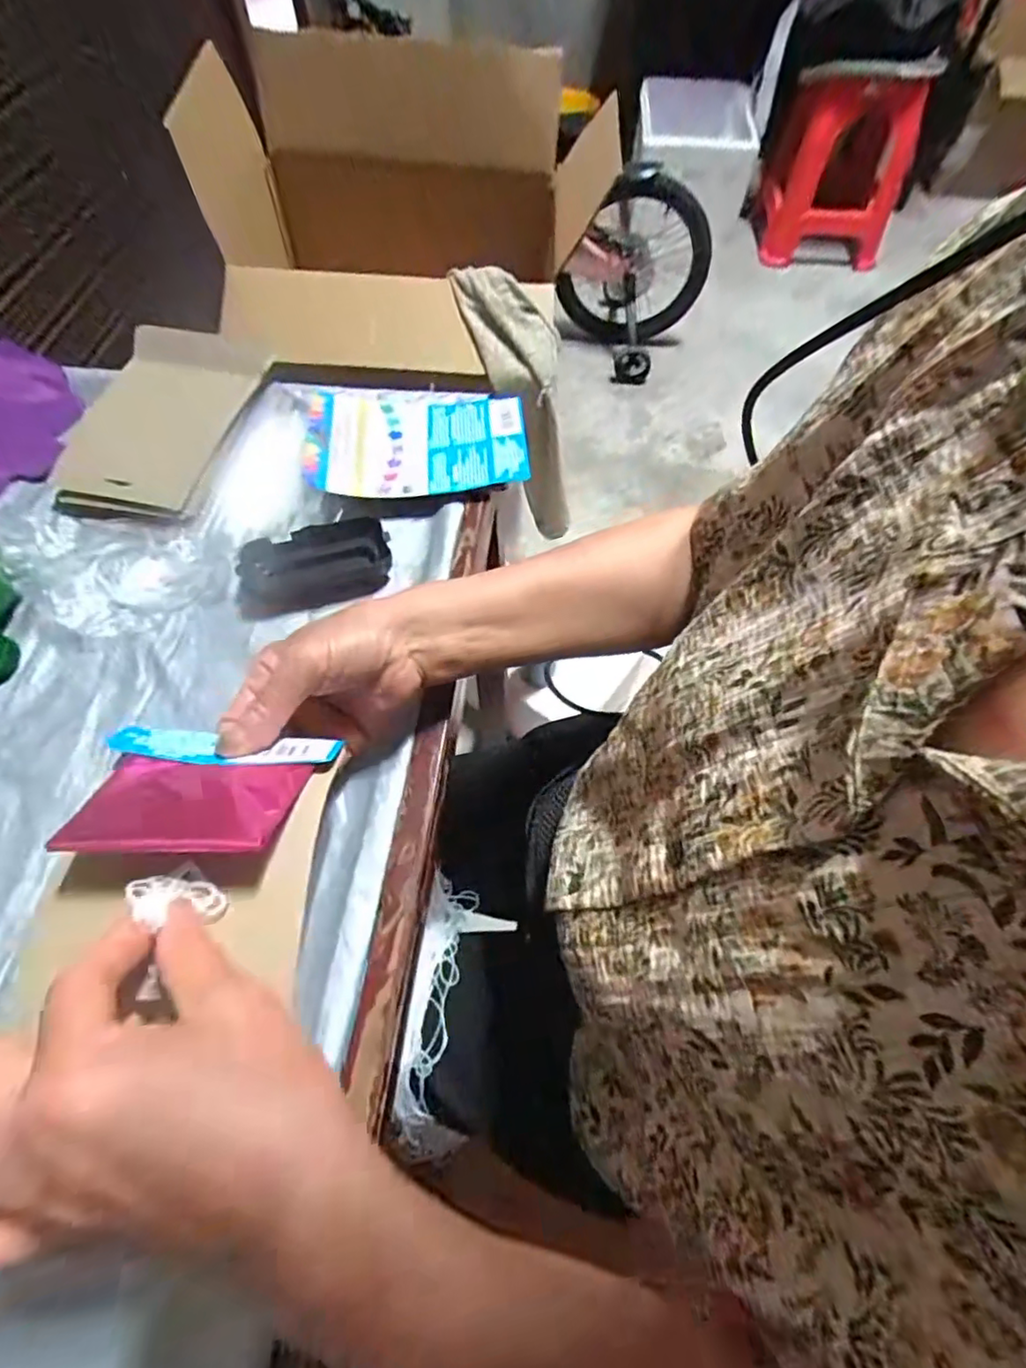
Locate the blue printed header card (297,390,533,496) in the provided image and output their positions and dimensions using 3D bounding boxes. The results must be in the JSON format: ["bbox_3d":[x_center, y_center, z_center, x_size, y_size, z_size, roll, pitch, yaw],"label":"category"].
[{"bbox_3d":[-0.082,-0.212,0.521,0.180,0.019,0.123,-3,62,-6],"label":"blue printed header card"}]

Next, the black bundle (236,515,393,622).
[{"bbox_3d":[-0.152,-0.089,0.465,0.116,0.033,0.057,-17,61,-10],"label":"black bundle"}]

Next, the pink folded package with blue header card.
[{"bbox_3d":[-0.150,0.048,0.294,0.103,0.008,0.088,3,25,-3],"label":"pink folded package with blue header card"}]

